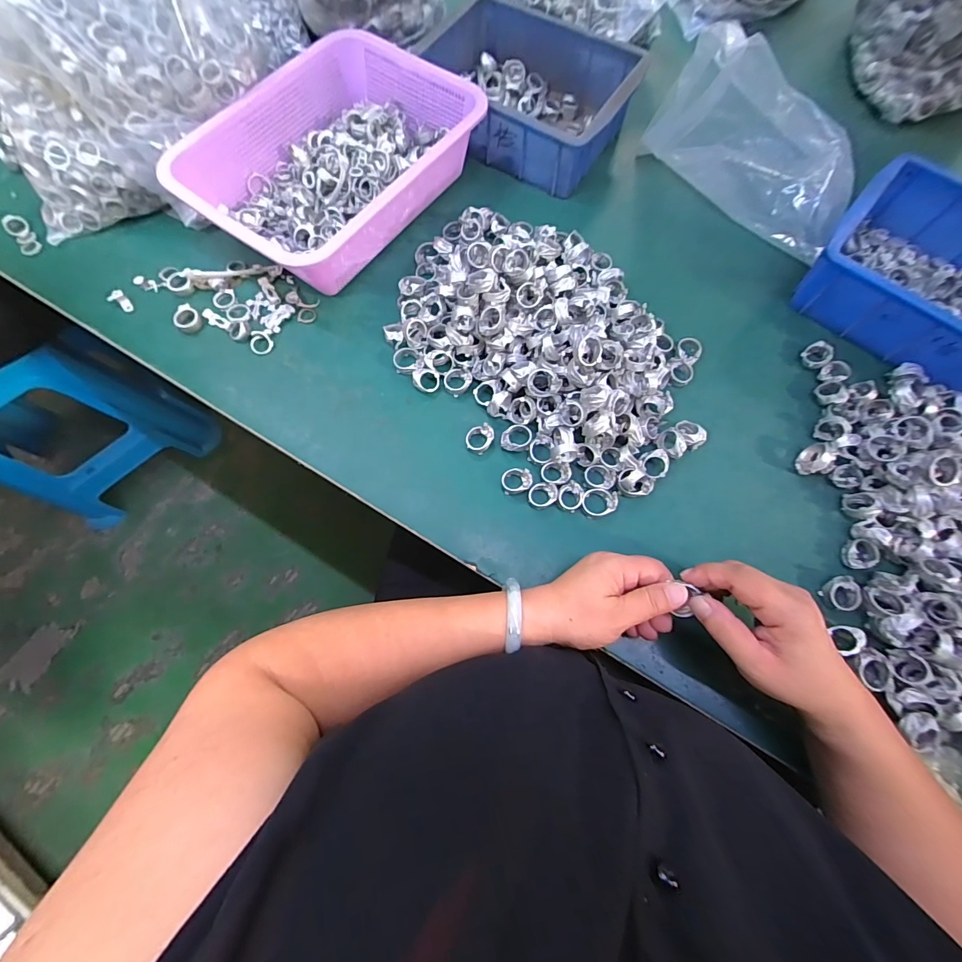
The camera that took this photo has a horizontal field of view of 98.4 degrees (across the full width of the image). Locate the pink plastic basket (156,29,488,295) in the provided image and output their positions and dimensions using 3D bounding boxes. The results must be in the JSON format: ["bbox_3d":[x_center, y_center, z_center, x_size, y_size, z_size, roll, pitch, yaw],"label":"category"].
[{"bbox_3d":[-0.162,-0.352,0.462,0.217,0.069,0.293,37,76,10],"label":"pink plastic basket"}]

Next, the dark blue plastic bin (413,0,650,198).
[{"bbox_3d":[0.052,-0.480,0.516,0.253,0.070,0.180,29,75,8],"label":"dark blue plastic bin"}]

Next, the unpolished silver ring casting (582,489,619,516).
[{"bbox_3d":[0.109,0.020,0.383,0.032,0.013,0.024,0,73,0],"label":"unpolished silver ring casting"}]

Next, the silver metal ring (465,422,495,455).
[{"bbox_3d":[-0.001,-0.043,0.404,0.024,0.010,0.030,31,75,9],"label":"silver metal ring"}]

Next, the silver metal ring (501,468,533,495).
[{"bbox_3d":[0.034,-0.001,0.388,0.028,0.015,0.022,-7,73,-2],"label":"silver metal ring"}]

